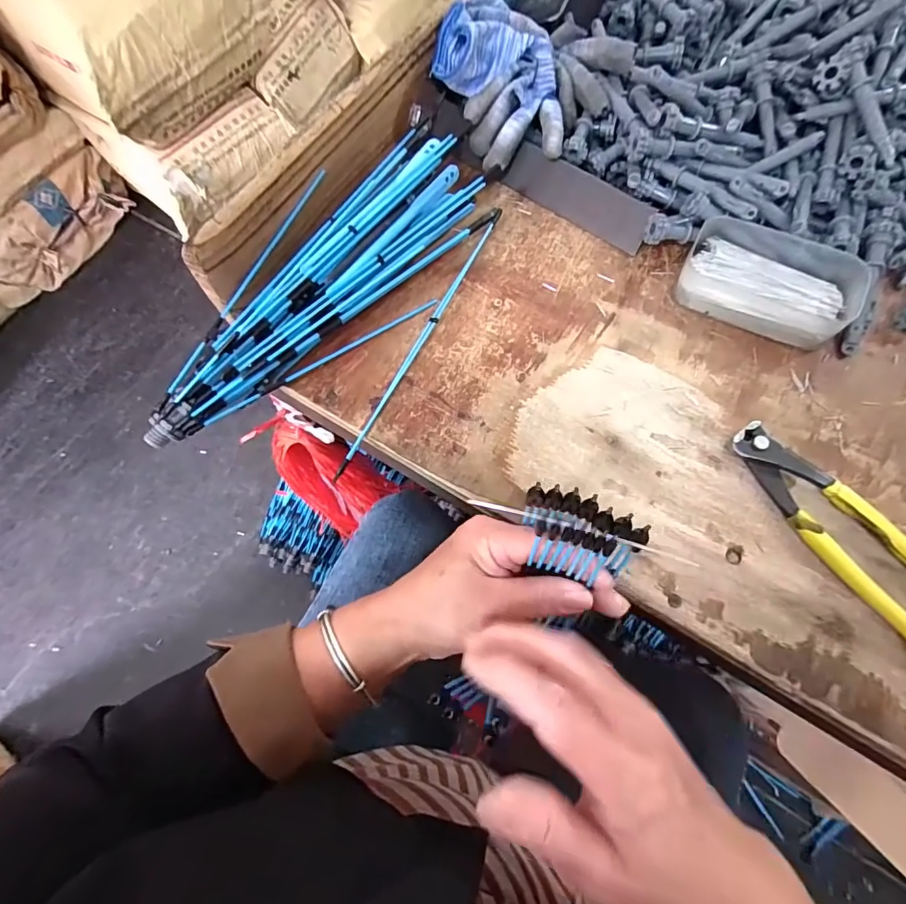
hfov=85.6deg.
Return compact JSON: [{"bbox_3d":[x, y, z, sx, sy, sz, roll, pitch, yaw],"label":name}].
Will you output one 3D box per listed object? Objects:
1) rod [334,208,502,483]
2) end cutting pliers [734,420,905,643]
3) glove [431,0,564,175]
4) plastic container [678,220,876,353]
[{"bbox_3d":[-0.024,-0.093,0.378,0.012,0.012,0.260,25,72,12],"label":"rod"},{"bbox_3d":[0.245,0.047,0.311,0.046,0.015,0.160,-33,71,-10],"label":"end cutting pliers"},{"bbox_3d":[0.037,-0.295,0.397,0.097,0.067,0.106,-2,69,2],"label":"glove"},{"bbox_3d":[0.234,-0.128,0.364,0.117,0.030,0.078,25,72,12],"label":"plastic container"}]

